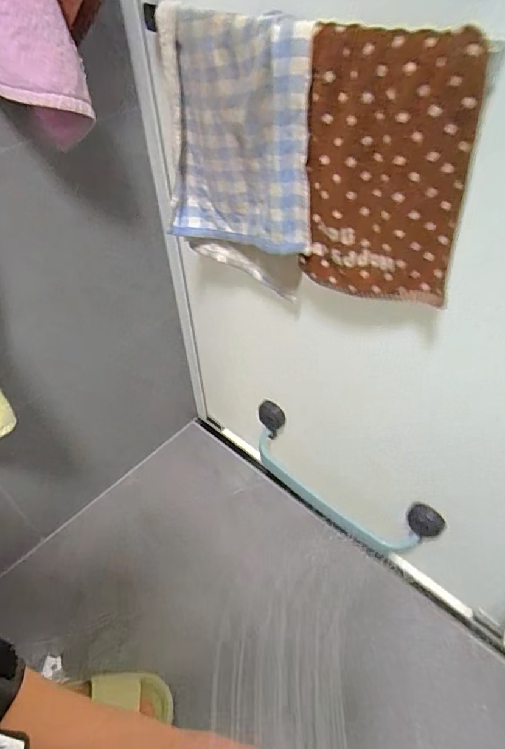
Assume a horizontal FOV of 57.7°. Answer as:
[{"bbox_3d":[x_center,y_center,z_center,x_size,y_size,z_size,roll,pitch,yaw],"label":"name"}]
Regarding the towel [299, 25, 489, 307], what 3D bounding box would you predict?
[{"bbox_3d":[0.134,-0.198,0.484,0.171,0.258,0.025,24,51,26],"label":"towel"}]

